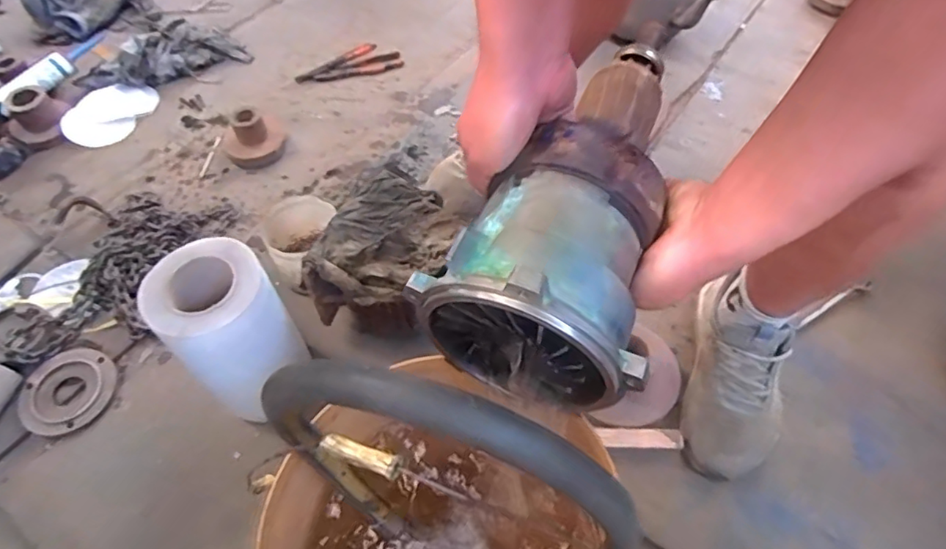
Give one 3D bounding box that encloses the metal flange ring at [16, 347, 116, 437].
[{"bbox_3d":[-0.610,0.175,0.884,0.131,0.017,0.133,-2,53,2],"label":"metal flange ring"}]

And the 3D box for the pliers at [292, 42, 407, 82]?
[{"bbox_3d":[-0.285,-0.476,1.335,0.230,0.016,0.097,-19,54,-10],"label":"pliers"}]

